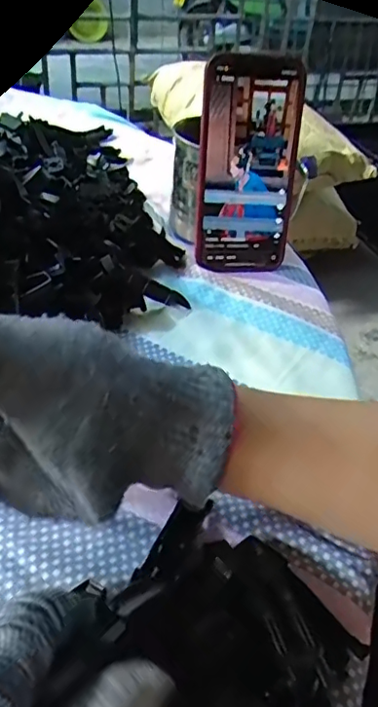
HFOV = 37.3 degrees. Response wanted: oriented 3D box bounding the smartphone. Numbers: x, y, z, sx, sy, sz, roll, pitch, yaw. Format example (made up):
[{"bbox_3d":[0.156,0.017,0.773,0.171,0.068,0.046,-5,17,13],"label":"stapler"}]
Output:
[{"bbox_3d":[0.046,-0.142,0.434,0.075,0.156,0.014,-1,25,-10],"label":"smartphone"}]

